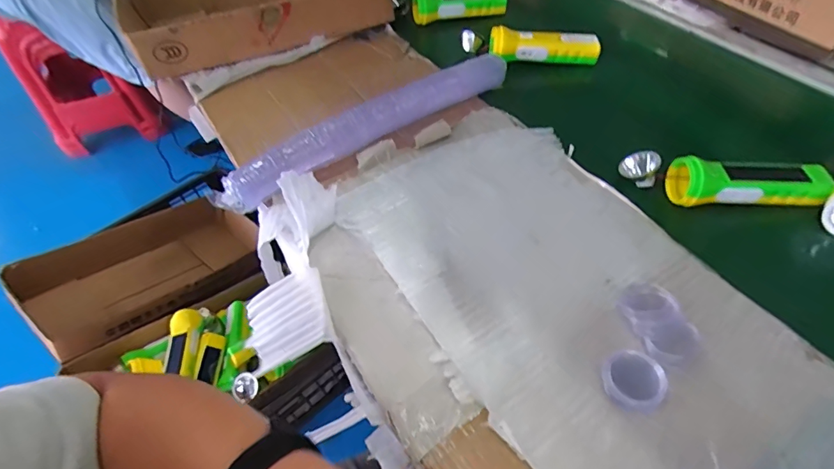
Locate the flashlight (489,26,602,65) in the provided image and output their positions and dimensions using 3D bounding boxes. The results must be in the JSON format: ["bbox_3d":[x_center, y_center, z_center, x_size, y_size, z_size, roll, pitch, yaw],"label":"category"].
[{"bbox_3d":[0.194,-0.282,0.690,0.162,0.050,0.039,-1,51,2],"label":"flashlight"}]

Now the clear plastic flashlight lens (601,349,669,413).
[{"bbox_3d":[0.176,0.119,0.371,0.039,0.025,0.047,-31,56,-21],"label":"clear plastic flashlight lens"}]

